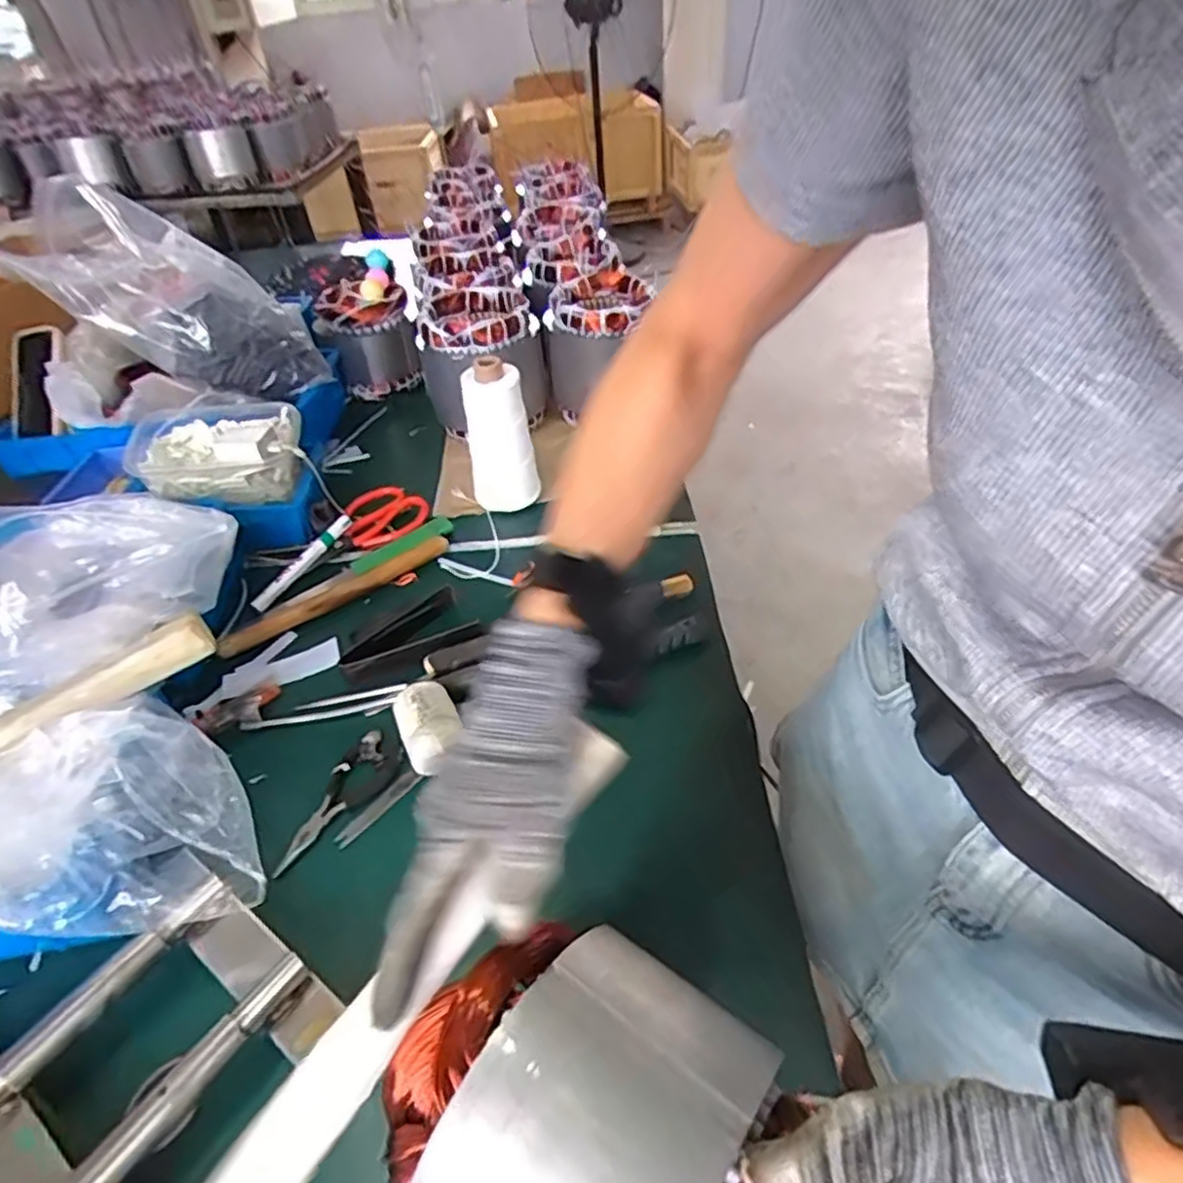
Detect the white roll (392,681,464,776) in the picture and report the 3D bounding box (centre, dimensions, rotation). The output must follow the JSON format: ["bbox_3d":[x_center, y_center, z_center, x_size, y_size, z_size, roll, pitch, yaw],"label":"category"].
[{"bbox_3d":[-0.133,0.114,0.581,0.047,0.046,0.073,-21,45,-16],"label":"white roll"}]

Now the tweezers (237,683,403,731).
[{"bbox_3d":[-0.241,0.106,0.634,0.141,0.006,0.027,-12,43,-7],"label":"tweezers"}]

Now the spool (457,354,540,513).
[{"bbox_3d":[-0.108,-0.178,0.797,0.071,0.168,0.066,-2,44,2],"label":"spool"}]

